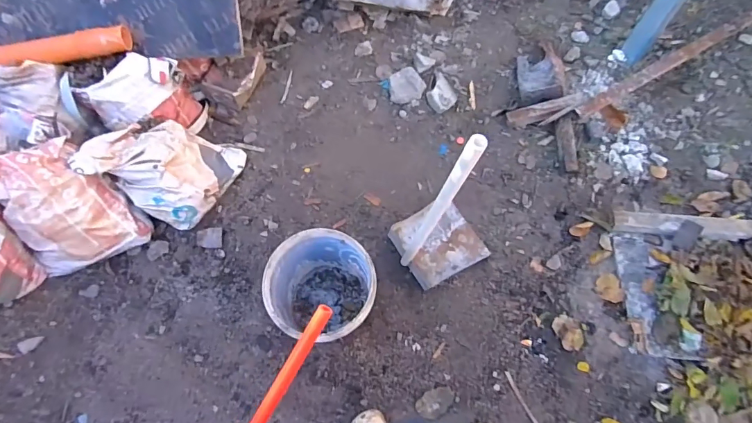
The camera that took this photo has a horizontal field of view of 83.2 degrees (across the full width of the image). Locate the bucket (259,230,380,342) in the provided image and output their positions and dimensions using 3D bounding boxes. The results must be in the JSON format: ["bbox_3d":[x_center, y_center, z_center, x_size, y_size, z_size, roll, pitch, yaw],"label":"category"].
[{"bbox_3d":[-0.151,0.241,1.286,0.295,0.299,0.275,17,68,7],"label":"bucket"}]

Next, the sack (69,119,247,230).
[{"bbox_3d":[-0.736,-0.173,1.484,0.390,0.211,0.349,23,69,9],"label":"sack"}]

